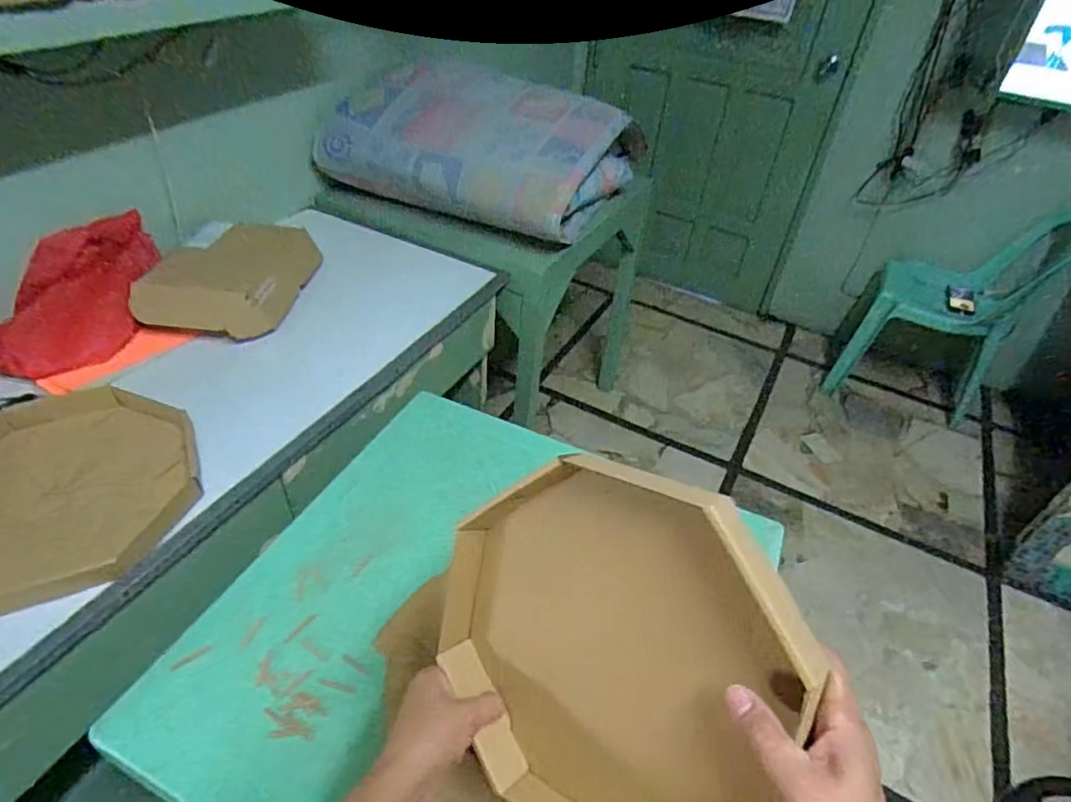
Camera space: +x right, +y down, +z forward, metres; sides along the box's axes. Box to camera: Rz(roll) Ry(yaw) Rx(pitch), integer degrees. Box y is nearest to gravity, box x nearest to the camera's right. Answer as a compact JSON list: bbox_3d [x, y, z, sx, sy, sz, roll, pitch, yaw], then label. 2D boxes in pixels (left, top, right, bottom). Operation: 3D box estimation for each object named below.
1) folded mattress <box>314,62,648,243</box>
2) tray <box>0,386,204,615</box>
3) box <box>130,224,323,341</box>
[{"bbox_3d":[-0.103,-0.624,1.418,0.597,0.259,0.536,22,45,18],"label":"folded mattress"},{"bbox_3d":[-0.592,0.109,0.752,0.325,0.053,0.300,17,43,13],"label":"tray"},{"bbox_3d":[-0.544,-0.229,1.088,0.222,0.082,0.304,6,42,2],"label":"box"}]

